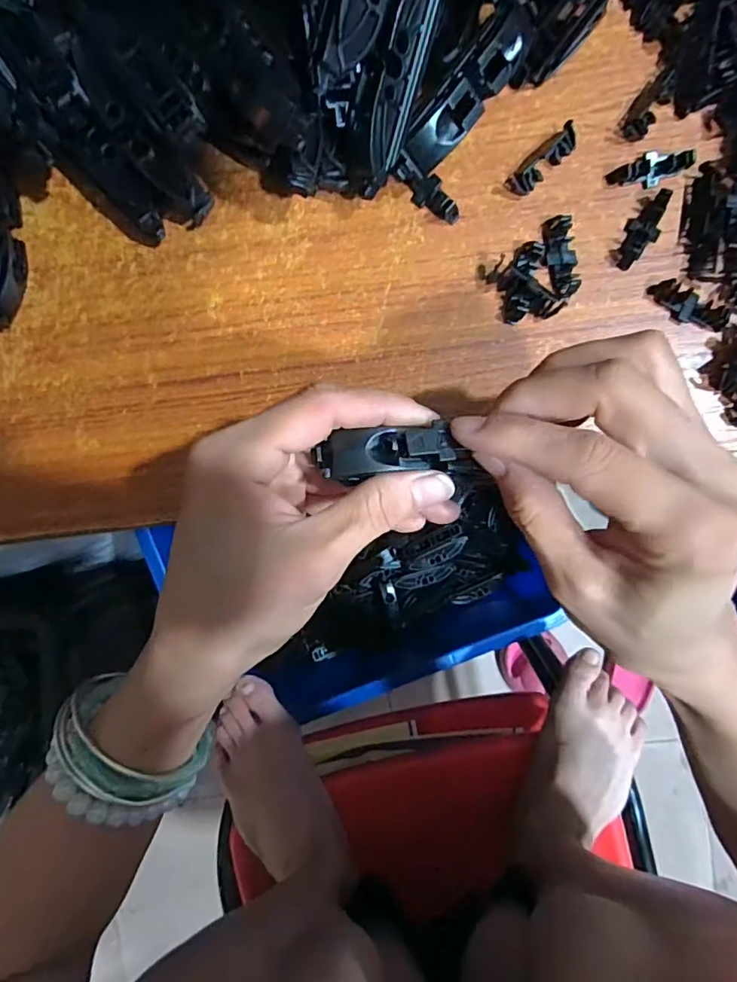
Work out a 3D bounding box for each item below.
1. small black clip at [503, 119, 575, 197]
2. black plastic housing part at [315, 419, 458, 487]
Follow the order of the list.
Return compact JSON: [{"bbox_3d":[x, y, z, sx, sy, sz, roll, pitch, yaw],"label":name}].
[{"bbox_3d":[0.076,-0.144,0.229,0.036,0.012,0.012,-44,93,2],"label":"small black clip"},{"bbox_3d":[0.006,-0.013,0.175,0.044,0.007,0.016,-8,93,4],"label":"black plastic housing part"}]

